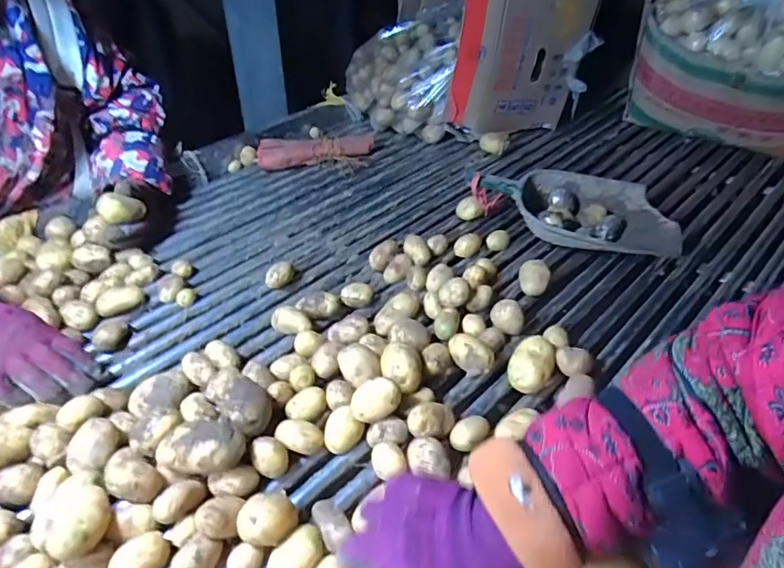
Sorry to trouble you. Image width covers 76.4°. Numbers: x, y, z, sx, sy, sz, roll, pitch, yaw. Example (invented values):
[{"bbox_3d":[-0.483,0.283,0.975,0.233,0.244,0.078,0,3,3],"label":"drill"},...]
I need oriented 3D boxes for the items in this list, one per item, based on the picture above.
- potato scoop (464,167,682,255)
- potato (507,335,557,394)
[{"bbox_3d":[0.278,-0.113,0.784,0.304,0.092,0.175,8,38,10],"label":"potato scoop"},{"bbox_3d":[0.160,0.094,0.574,0.047,0.039,0.062,15,39,19],"label":"potato"}]

